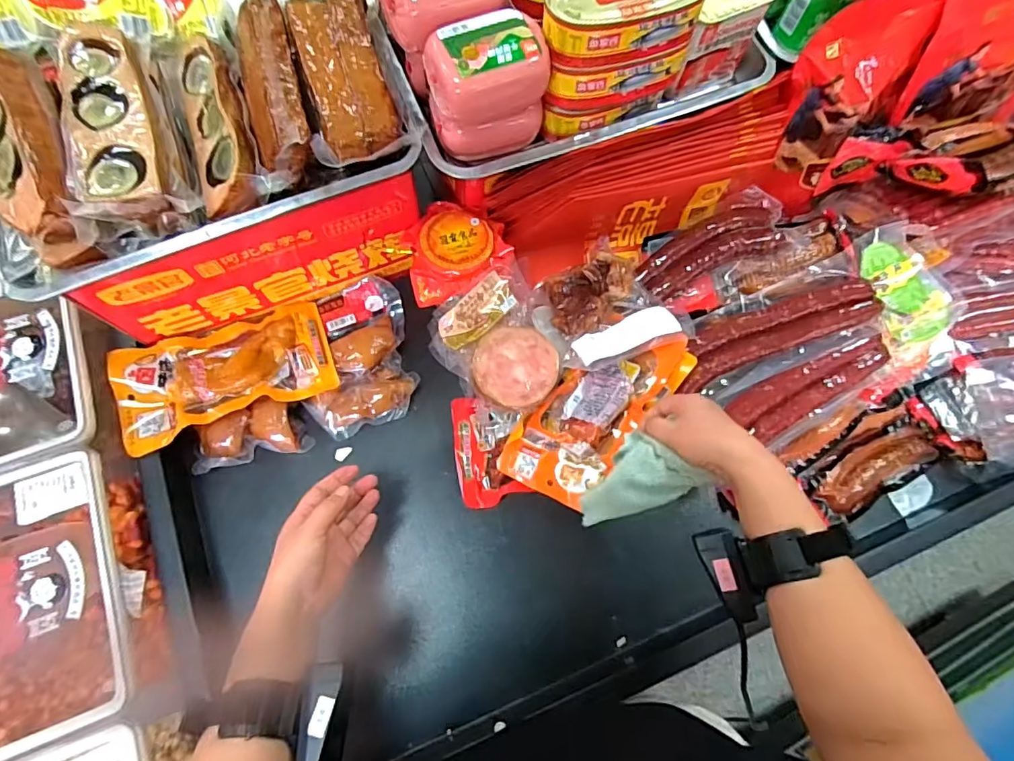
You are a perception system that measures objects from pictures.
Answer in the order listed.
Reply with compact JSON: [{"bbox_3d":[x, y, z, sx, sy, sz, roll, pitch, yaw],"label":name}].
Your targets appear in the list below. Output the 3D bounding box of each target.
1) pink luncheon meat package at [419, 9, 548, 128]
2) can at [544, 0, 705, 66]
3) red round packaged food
[{"bbox_3d":[-0.019,-0.273,0.448,0.104,0.061,0.060,-19,74,-8],"label":"pink luncheon meat package"},{"bbox_3d":[0.099,-0.325,0.436,0.140,0.038,0.078,-9,73,-5],"label":"can"},{"bbox_3d":[-0.061,-0.156,0.588,0.124,0.041,0.109,-22,75,-9],"label":"red round packaged food"}]

